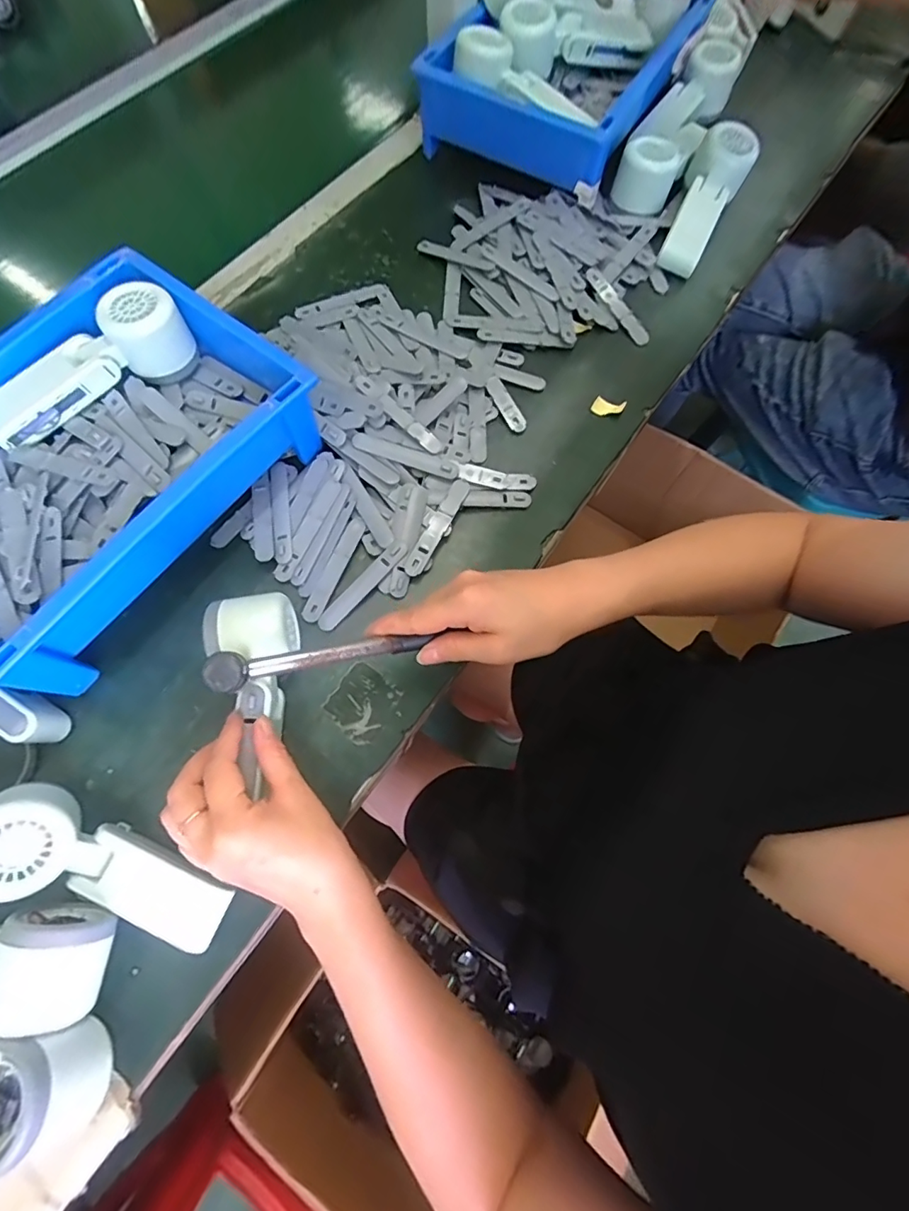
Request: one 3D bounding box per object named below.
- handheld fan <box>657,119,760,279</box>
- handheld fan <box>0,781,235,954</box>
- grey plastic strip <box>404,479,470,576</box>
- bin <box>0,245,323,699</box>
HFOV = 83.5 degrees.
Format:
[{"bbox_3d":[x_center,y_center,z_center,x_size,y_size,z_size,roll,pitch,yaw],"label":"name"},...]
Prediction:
[{"bbox_3d":[0.264,-0.423,0.538,0.060,0.041,0.168,24,86,8],"label":"handheld fan"},{"bbox_3d":[-0.223,0.170,0.318,0.154,0.065,0.057,25,72,8],"label":"handheld fan"},{"bbox_3d":[-0.014,-0.067,0.427,0.016,0.004,0.093,27,72,9],"label":"grey plastic strip"},{"bbox_3d":[-0.281,-0.107,0.401,0.216,0.095,0.303,34,74,11],"label":"bin"}]

